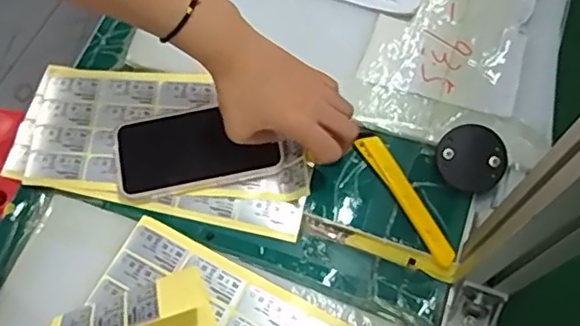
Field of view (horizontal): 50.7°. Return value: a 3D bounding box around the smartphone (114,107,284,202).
[{"bbox_3d":[-0.086,-0.013,0.556,0.145,0.011,0.076,-11,67,-2],"label":"smartphone"}]

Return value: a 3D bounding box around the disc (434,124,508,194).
[{"bbox_3d":[0.159,-0.004,0.536,0.059,0.007,0.057,0,87,7],"label":"disc"}]

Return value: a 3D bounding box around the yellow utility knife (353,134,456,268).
[{"bbox_3d":[0.102,0.030,0.535,0.020,0.013,0.131,-30,69,-10],"label":"yellow utility knife"}]

